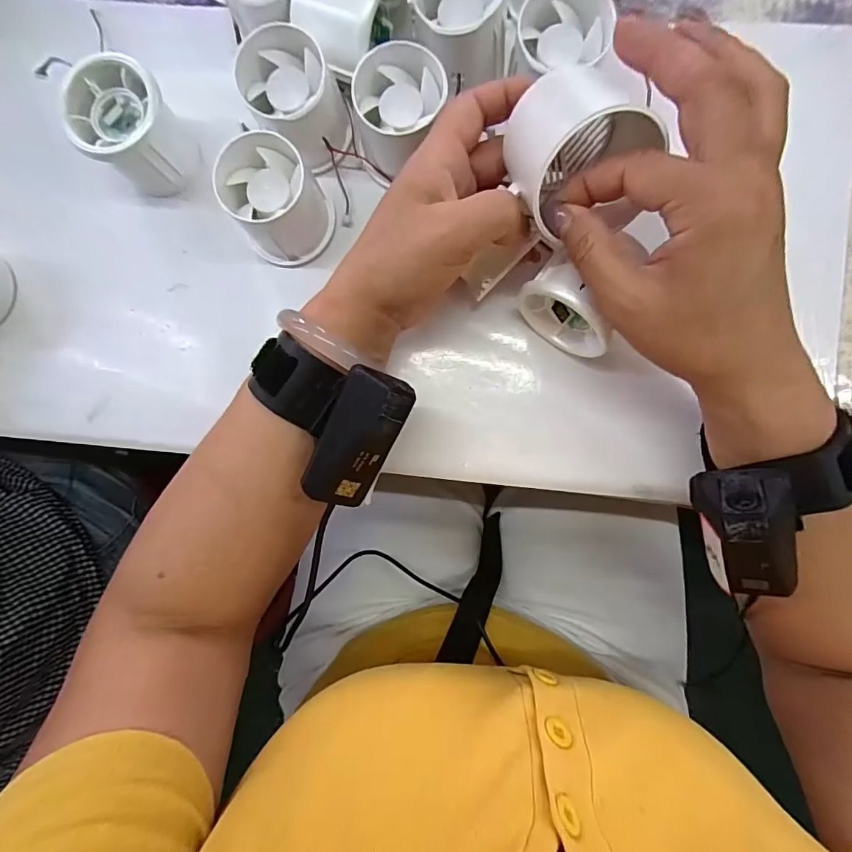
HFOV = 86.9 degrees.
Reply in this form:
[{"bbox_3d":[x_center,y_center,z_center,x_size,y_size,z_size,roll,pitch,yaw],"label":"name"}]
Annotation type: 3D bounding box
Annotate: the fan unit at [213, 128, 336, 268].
[{"bbox_3d":[-0.089,-0.132,0.266,0.054,0.049,0.056,0,90,4],"label":"fan unit"}]

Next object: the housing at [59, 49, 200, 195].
[{"bbox_3d":[-0.174,-0.177,0.272,0.057,0.050,0.053,0,90,4],"label":"housing"}]

